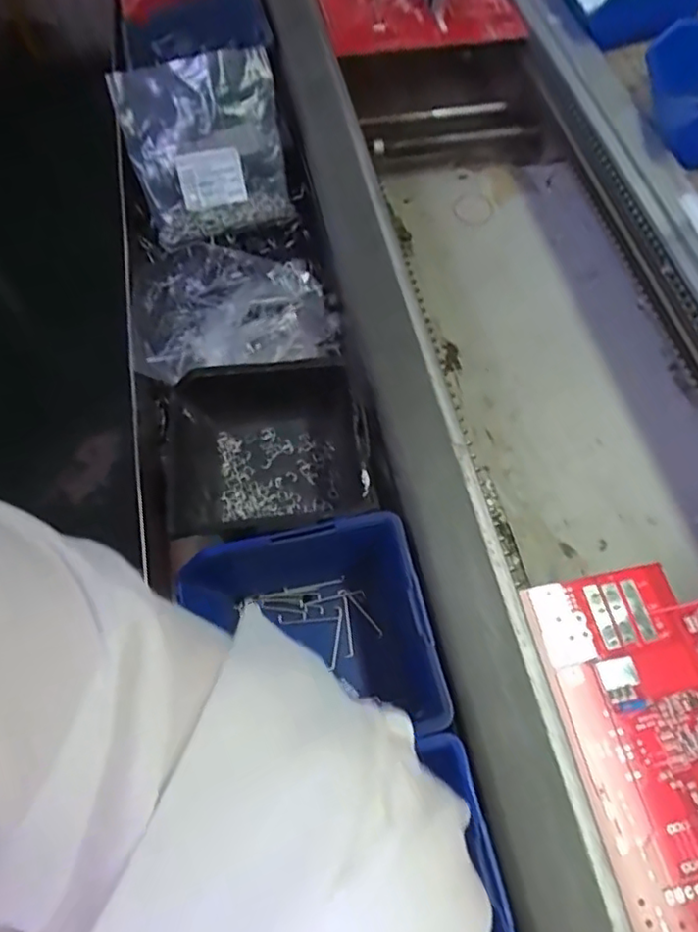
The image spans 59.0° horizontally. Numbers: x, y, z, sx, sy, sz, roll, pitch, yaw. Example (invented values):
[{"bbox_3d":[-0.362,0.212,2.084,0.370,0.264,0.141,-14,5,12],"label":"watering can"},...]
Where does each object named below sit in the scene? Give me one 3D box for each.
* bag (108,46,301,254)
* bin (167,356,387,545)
[{"bbox_3d":[-0.111,-0.247,0.487,0.117,0.123,0.029,-13,36,-1],"label":"bag"},{"bbox_3d":[-0.058,-0.006,0.402,0.135,0.067,0.113,-1,60,-4],"label":"bin"}]

